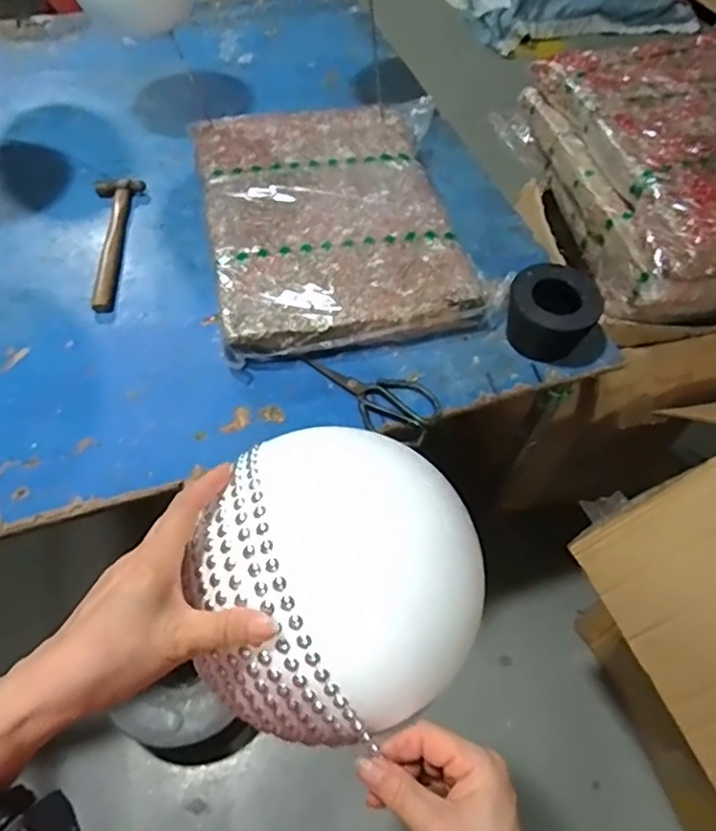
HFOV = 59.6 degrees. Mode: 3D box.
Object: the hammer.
[{"bbox_3d":[-0.373,-0.262,0.929,0.064,0.029,0.284,0,54,-3],"label":"hammer"}]

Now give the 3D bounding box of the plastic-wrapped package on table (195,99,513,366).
[{"bbox_3d":[-0.029,-0.312,0.963,0.395,0.062,0.533,-9,55,-9],"label":"plastic-wrapped package on table"}]

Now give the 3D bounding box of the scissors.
[{"bbox_3d":[0.012,-0.031,0.784,0.189,0.012,0.084,29,58,17],"label":"scissors"}]

